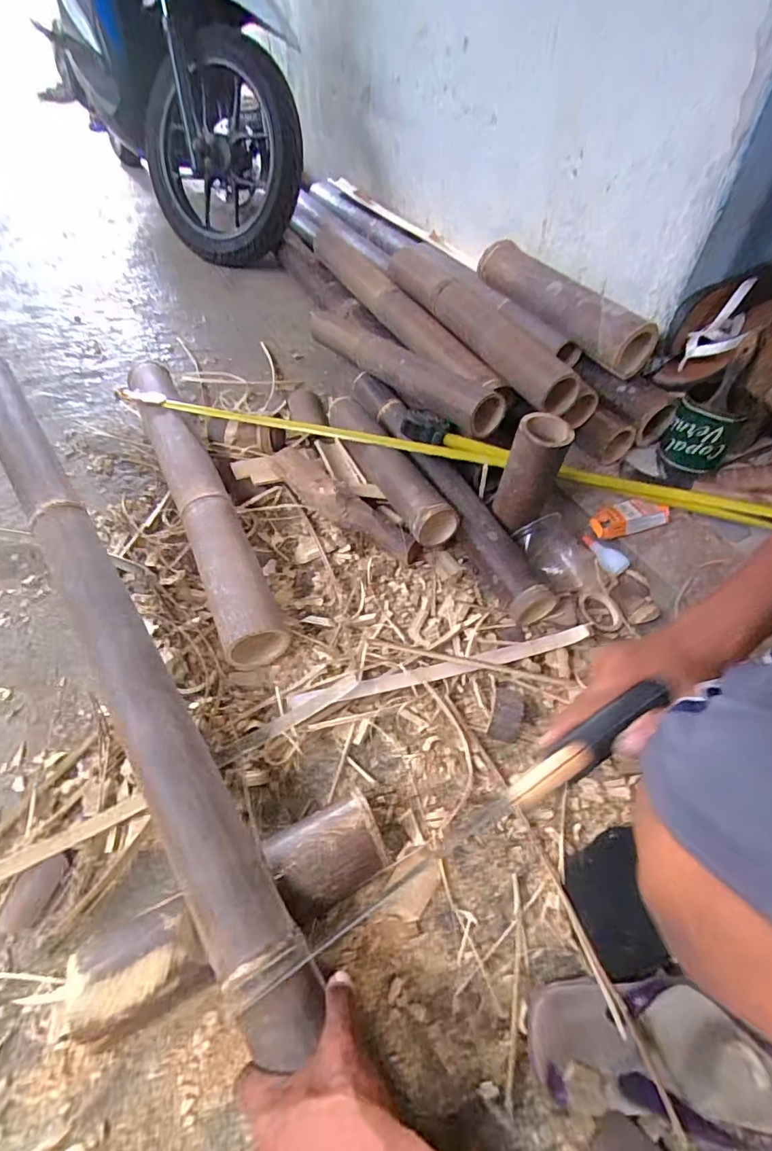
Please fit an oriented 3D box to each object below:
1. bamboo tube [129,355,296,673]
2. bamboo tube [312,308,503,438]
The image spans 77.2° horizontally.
[{"bbox_3d":[-0.304,-0.149,0.774,0.078,0.089,0.695,-21,55,-17],"label":"bamboo tube"},{"bbox_3d":[-0.001,-0.400,0.890,0.083,0.091,0.527,-36,61,-26],"label":"bamboo tube"}]

